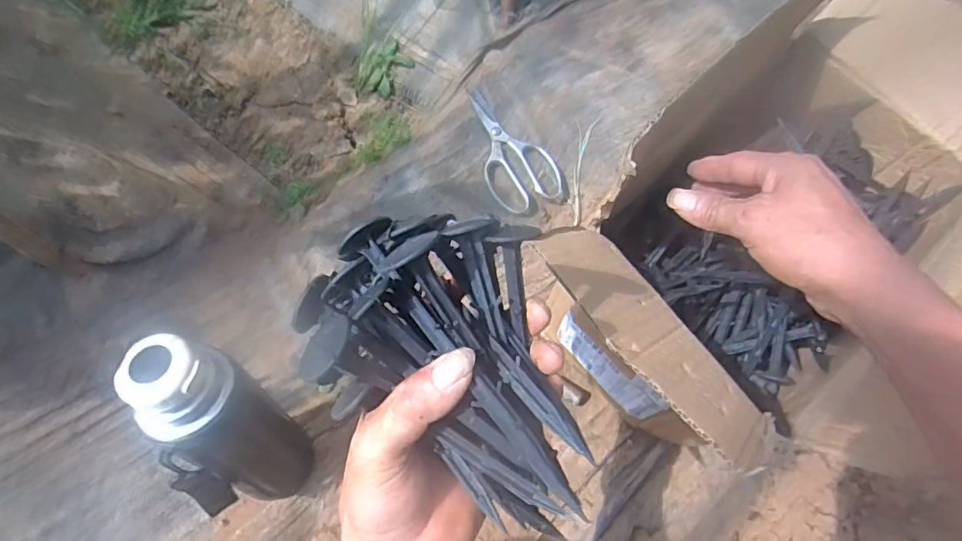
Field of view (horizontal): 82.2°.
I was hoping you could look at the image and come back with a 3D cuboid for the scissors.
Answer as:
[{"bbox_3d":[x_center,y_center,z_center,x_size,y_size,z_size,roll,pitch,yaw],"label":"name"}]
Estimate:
[{"bbox_3d":[0.033,-0.176,0.787,0.103,0.013,0.197,-29,81,-15],"label":"scissors"}]

